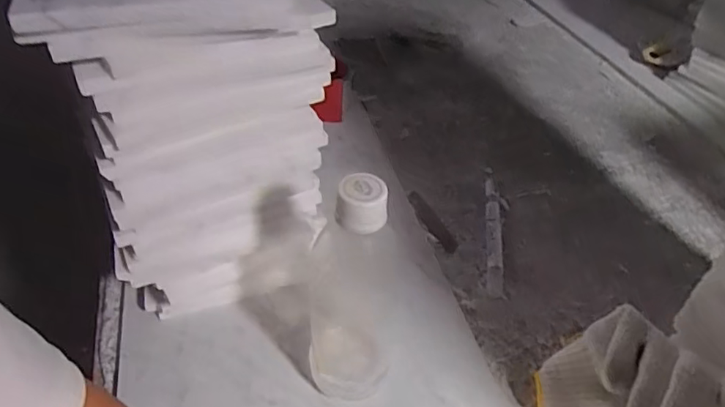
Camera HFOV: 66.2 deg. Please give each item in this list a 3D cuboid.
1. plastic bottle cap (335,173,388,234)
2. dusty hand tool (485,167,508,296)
[{"bbox_3d":[0.000,0.000,0.334,0.028,0.025,0.026,1,40,0],"label":"plastic bottle cap"},{"bbox_3d":[0.148,0.020,0.618,0.024,0.010,0.204,7,40,7],"label":"dusty hand tool"}]

